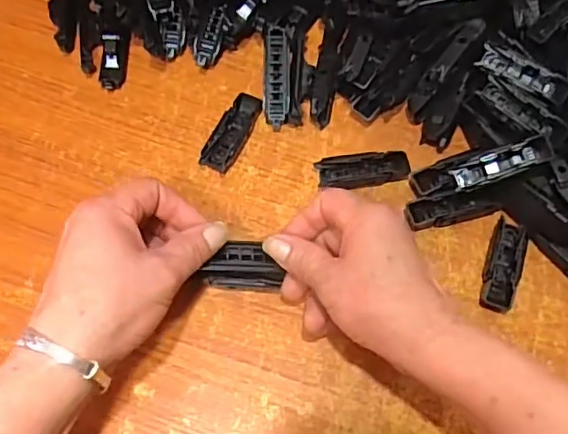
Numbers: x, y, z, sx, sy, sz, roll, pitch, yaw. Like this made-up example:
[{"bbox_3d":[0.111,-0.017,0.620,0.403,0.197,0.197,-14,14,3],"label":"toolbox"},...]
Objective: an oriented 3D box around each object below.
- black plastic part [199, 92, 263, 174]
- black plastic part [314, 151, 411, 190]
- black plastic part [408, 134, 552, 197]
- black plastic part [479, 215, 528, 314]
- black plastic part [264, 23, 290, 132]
[{"bbox_3d":[-0.037,-0.064,0.429,0.023,0.014,0.068,23,66,7],"label":"black plastic part"},{"bbox_3d":[0.058,-0.034,0.421,0.067,0.010,0.024,-8,66,-8],"label":"black plastic part"},{"bbox_3d":[0.138,-0.034,0.407,0.095,0.020,0.027,-16,67,16],"label":"black plastic part"},{"bbox_3d":[0.150,0.032,0.396,0.021,0.014,0.065,19,66,5],"label":"black plastic part"},{"bbox_3d":[-0.006,-0.108,0.441,0.020,0.008,0.080,-1,82,-3],"label":"black plastic part"}]

